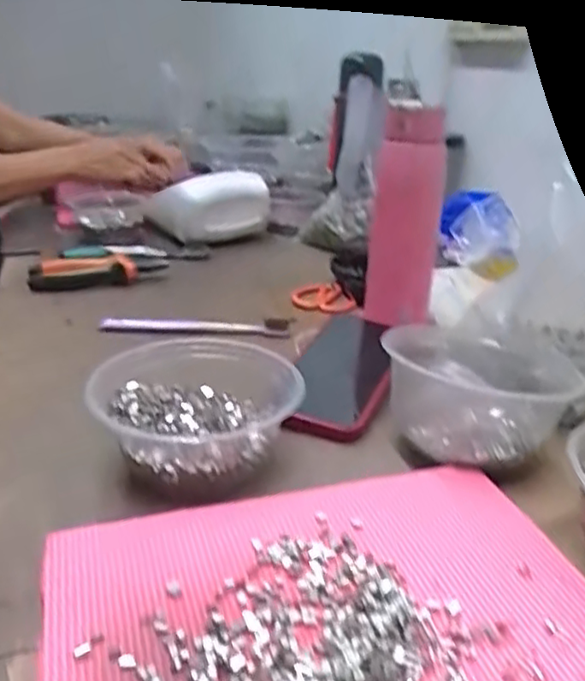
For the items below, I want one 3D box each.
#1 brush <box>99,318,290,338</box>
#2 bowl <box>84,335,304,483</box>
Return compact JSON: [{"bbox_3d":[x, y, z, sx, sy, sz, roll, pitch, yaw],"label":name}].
[{"bbox_3d":[-0.096,-0.014,0.649,0.181,0.014,0.018,0,24,-3],"label":"brush"},{"bbox_3d":[-0.065,0.047,0.452,0.131,0.054,0.123,0,24,0],"label":"bowl"}]

